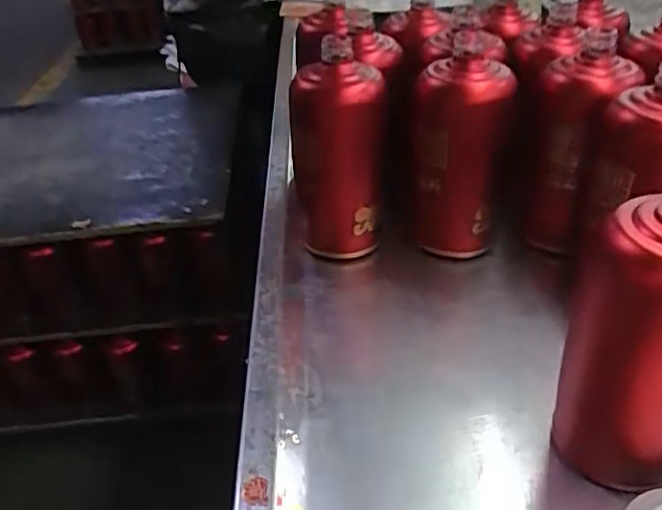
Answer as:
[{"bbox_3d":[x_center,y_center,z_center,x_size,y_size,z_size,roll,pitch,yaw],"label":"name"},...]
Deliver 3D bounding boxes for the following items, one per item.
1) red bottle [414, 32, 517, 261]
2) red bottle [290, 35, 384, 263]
[{"bbox_3d":[0.113,-0.088,0.561,0.086,0.167,0.067,-3,35,5],"label":"red bottle"},{"bbox_3d":[0.007,-0.093,0.574,0.083,0.181,0.089,-7,34,0],"label":"red bottle"}]

